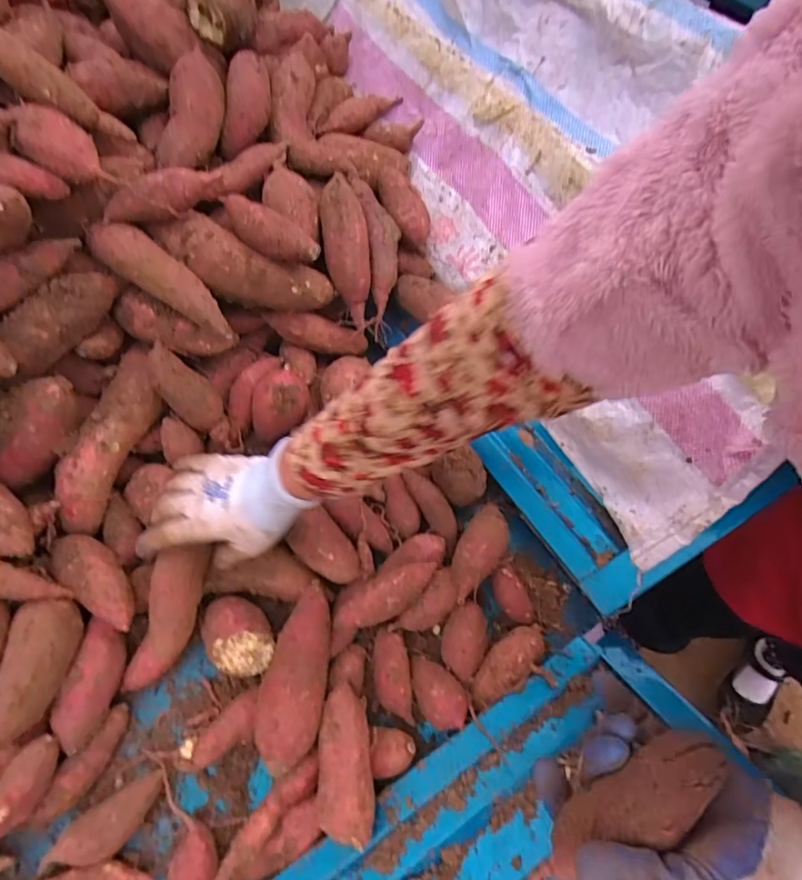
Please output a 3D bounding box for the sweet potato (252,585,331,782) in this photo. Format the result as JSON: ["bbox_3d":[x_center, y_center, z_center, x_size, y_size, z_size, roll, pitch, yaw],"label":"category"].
[{"bbox_3d":[-0.091,0.204,0.454,0.052,0.041,0.147,8,65,2],"label":"sweet potato"}]

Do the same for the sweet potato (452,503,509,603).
[{"bbox_3d":[0.080,0.106,0.509,0.041,0.033,0.106,31,68,12],"label":"sweet potato"}]

